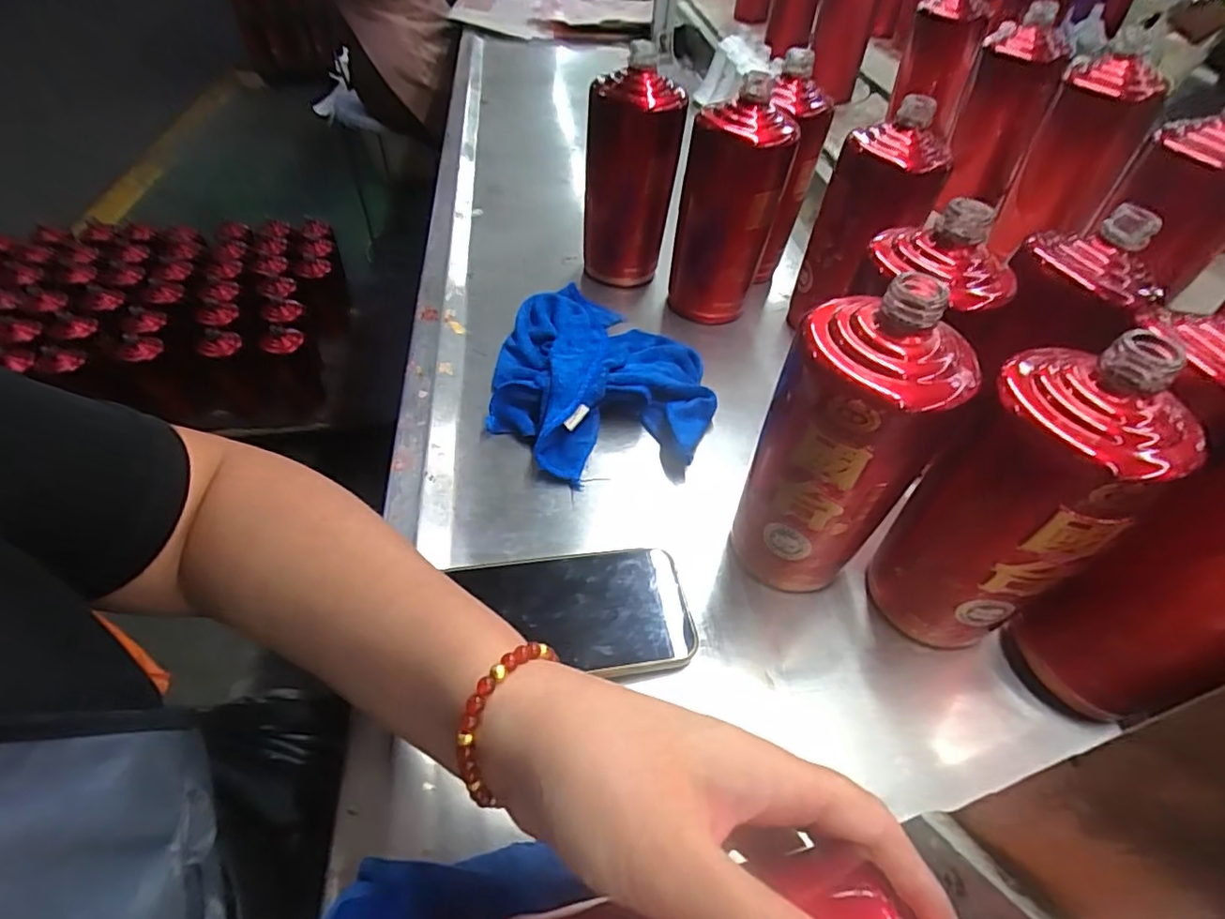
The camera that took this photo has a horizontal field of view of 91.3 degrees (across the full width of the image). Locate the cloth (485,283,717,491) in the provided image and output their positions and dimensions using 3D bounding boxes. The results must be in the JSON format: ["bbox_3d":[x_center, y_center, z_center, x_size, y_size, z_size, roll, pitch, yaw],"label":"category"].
[{"bbox_3d":[-0.009,-0.067,0.488,0.182,0.046,0.199,18,49,14],"label":"cloth"}]

